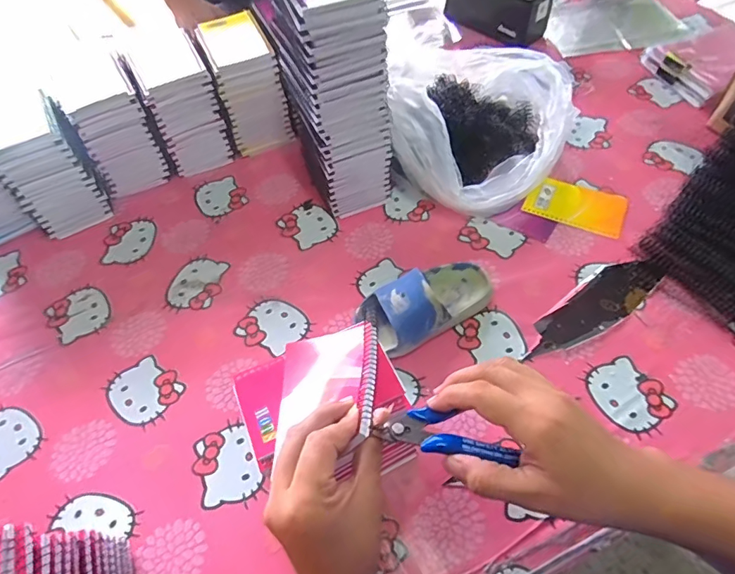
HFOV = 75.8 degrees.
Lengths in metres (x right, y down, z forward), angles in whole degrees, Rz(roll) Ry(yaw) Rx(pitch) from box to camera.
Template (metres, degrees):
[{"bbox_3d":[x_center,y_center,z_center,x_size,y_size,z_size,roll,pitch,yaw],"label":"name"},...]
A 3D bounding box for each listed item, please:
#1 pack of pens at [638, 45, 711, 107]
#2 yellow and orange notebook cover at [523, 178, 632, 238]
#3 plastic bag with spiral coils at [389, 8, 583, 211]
[{"bbox_3d":[0.509,-0.355,0.786,0.021,0.039,0.149,-17,56,-8],"label":"pack of pens"},{"bbox_3d":[0.291,-0.117,0.654,0.128,0.014,0.078,26,61,20],"label":"yellow and orange notebook cover"},{"bbox_3d":[0.165,-0.265,0.694,0.250,0.136,0.322,0,55,4],"label":"plastic bag with spiral coils"}]

